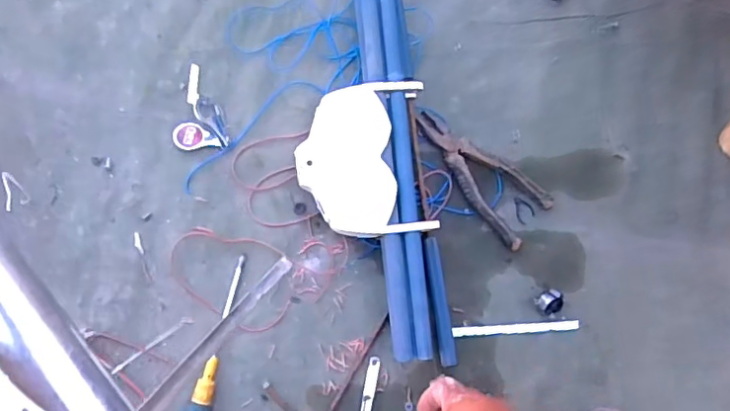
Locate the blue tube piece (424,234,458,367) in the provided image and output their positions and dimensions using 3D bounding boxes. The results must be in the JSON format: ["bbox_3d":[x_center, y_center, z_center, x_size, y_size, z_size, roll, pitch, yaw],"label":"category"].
[{"bbox_3d":[0.075,0.095,0.561,0.015,0.018,0.125,-7,87,-8],"label":"blue tube piece"}]

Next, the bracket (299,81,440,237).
[{"bbox_3d":[0.001,-0.041,0.523,0.113,0.018,0.139,-8,87,-8],"label":"bracket"}]

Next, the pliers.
[{"bbox_3d":[0.112,-0.031,0.581,0.161,0.020,0.064,41,82,-3],"label":"pliers"}]

